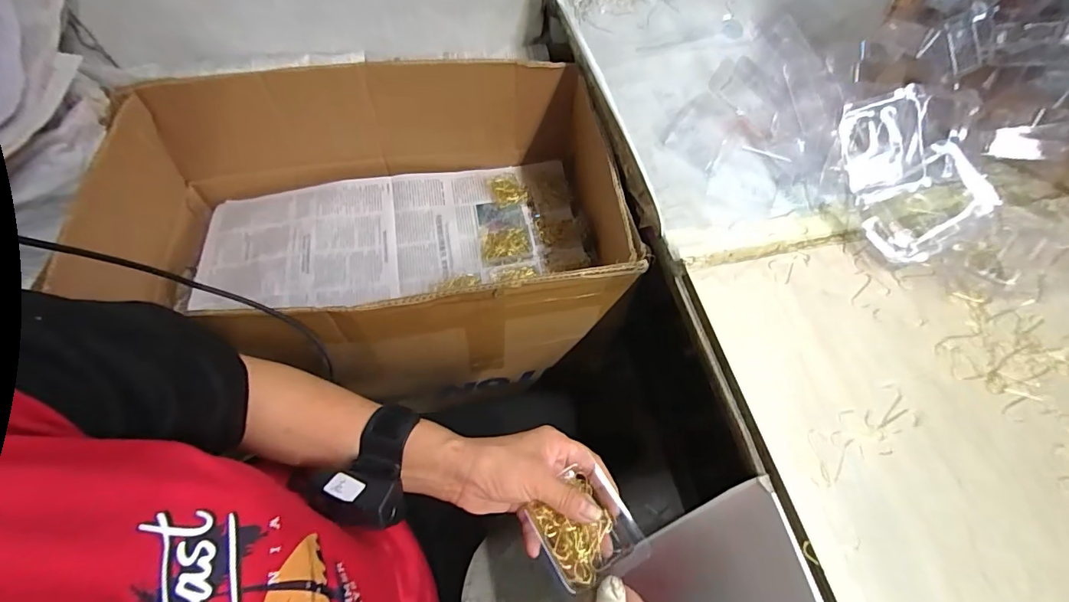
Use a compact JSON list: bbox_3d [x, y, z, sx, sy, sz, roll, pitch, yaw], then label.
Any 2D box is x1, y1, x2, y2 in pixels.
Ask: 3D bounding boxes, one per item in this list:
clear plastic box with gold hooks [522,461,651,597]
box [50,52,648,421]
[{"bbox_3d":[0.041,0.180,0.372,0.071,0.025,0.080,-25,65,-12],"label":"clear plastic box with gold hooks"},{"bbox_3d":[-0.203,-0.097,0.617,0.577,0.243,0.373,-10,62,-5],"label":"box"}]

